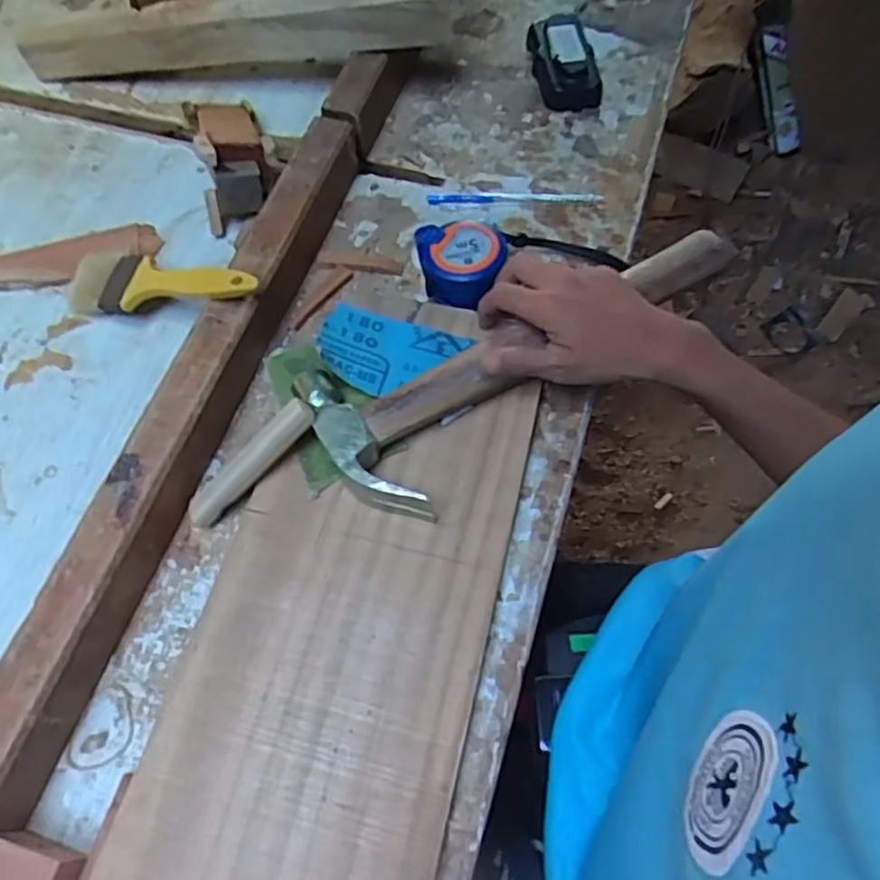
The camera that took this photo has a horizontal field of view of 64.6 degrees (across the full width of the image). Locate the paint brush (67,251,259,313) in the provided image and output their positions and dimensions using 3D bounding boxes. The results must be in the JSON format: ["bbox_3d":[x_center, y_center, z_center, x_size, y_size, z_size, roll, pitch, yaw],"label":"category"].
[{"bbox_3d":[-0.199,-0.114,0.491,0.177,0.022,0.046,7,61,27],"label":"paint brush"}]

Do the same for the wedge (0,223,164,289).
[{"bbox_3d":[-0.319,-0.135,0.546,0.192,0.012,0.042,-15,64,-6],"label":"wedge"}]

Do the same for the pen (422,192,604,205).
[{"bbox_3d":[0.061,-0.196,0.566,0.139,0.004,0.012,0,63,2],"label":"pen"}]

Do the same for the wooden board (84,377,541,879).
[{"bbox_3d":[-0.065,0.124,0.396,0.169,0.023,0.354,12,64,7],"label":"wooden board"}]

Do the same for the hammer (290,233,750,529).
[{"bbox_3d":[0.069,-0.061,0.462,0.314,0.031,0.112,-29,66,-14],"label":"hammer"}]

